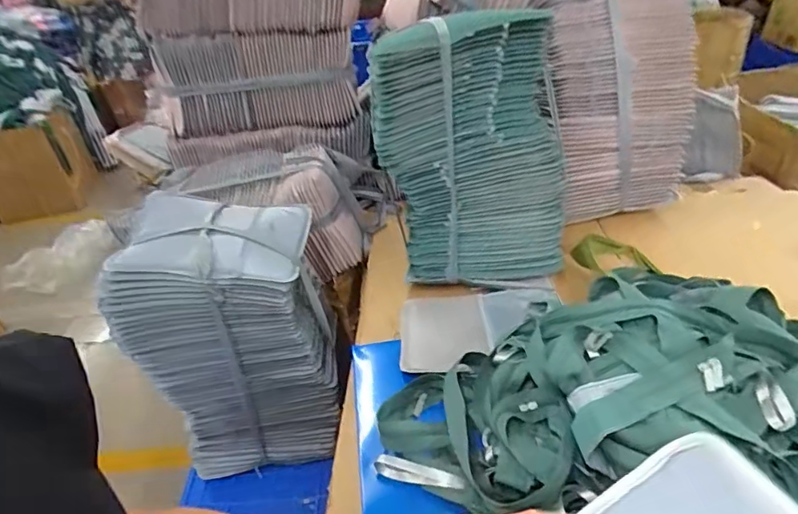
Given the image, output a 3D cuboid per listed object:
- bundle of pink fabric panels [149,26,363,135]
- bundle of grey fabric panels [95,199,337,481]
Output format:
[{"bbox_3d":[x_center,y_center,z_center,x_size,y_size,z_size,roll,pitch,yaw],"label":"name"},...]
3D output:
[{"bbox_3d":[-0.340,-0.444,1.196,0.456,0.209,0.171,-5,36,0],"label":"bundle of pink fabric panels"},{"bbox_3d":[-0.289,0.153,0.927,0.305,0.506,0.217,-7,36,-3],"label":"bundle of grey fabric panels"}]

